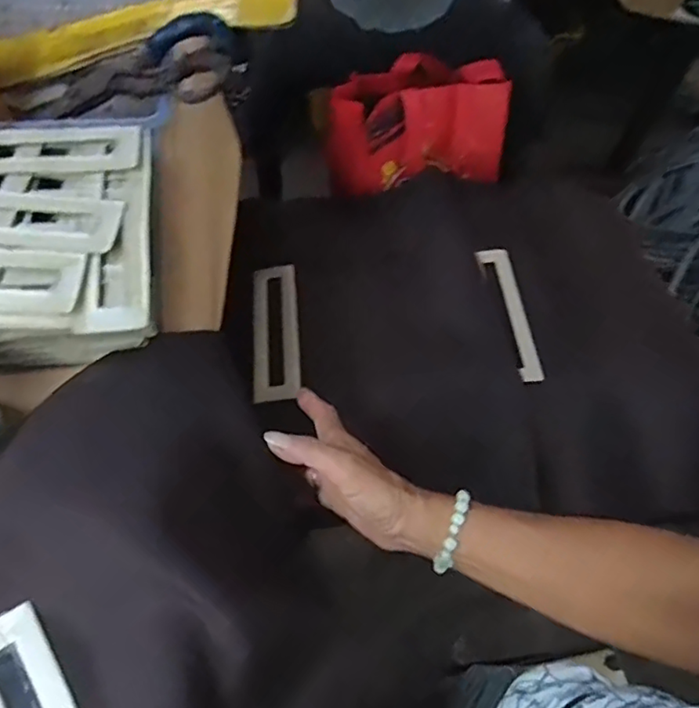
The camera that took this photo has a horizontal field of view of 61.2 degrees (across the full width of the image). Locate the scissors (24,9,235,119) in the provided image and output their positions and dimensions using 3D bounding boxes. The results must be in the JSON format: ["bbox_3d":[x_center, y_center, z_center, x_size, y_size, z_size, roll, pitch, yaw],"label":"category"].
[{"bbox_3d":[-0.160,-0.199,0.428,0.161,0.020,0.064,-13,62,10],"label":"scissors"}]

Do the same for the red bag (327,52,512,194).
[{"bbox_3d":[0.081,-0.292,0.764,0.244,0.139,0.114,-18,64,-14],"label":"red bag"}]

